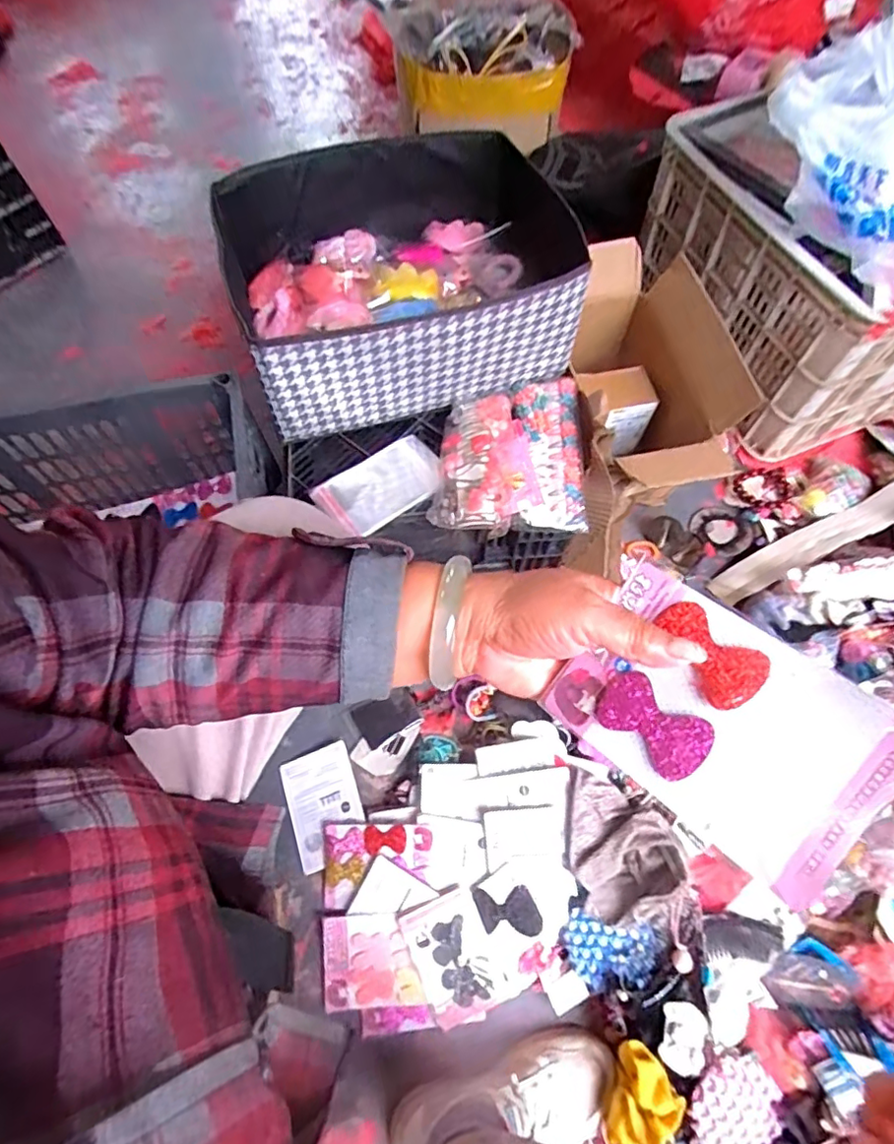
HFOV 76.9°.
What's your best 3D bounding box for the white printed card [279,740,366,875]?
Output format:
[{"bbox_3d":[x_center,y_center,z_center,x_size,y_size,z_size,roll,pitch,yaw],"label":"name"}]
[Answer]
[{"bbox_3d":[-0.161,0.305,0.737,0.094,0.010,0.137,-22,64,-4],"label":"white printed card"}]

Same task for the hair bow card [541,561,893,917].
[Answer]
[{"bbox_3d":[0.128,0.070,0.267,0.139,0.006,0.096,37,95,30],"label":"hair bow card"}]

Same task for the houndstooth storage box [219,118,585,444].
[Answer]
[{"bbox_3d":[-0.054,-0.381,0.743,0.428,0.166,0.336,-15,65,-6],"label":"houndstooth storage box"}]

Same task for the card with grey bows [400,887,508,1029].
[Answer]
[{"bbox_3d":[0.008,0.446,0.649,0.091,0.005,0.128,-23,75,-2],"label":"card with grey bows"}]

